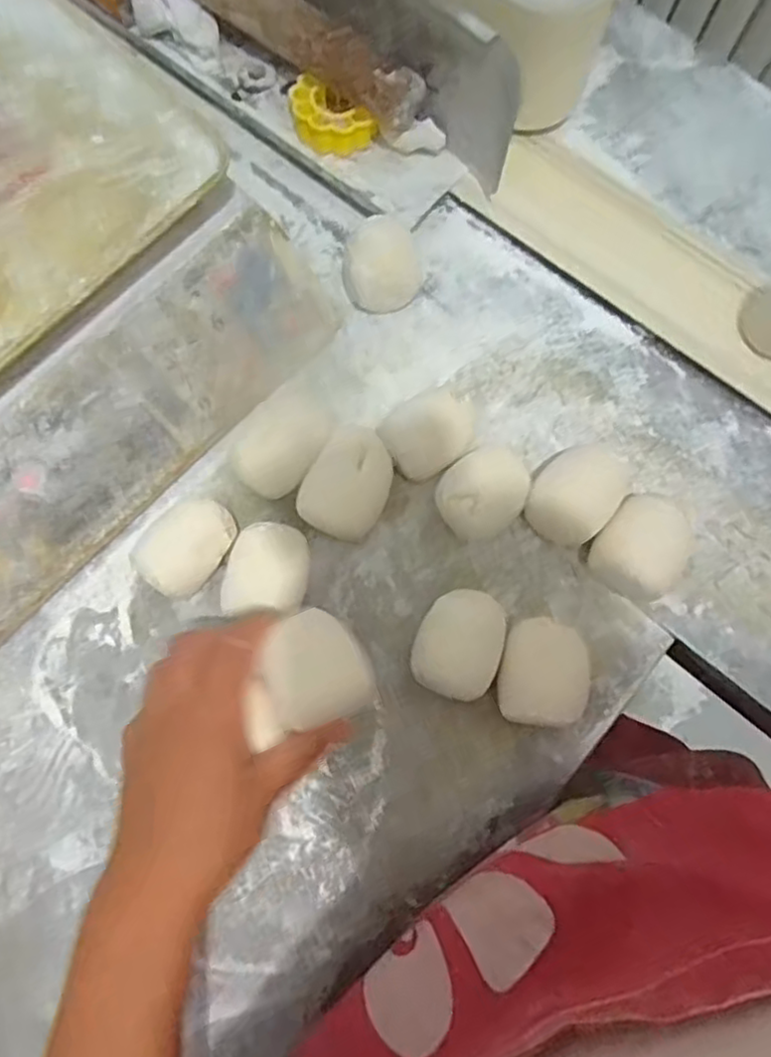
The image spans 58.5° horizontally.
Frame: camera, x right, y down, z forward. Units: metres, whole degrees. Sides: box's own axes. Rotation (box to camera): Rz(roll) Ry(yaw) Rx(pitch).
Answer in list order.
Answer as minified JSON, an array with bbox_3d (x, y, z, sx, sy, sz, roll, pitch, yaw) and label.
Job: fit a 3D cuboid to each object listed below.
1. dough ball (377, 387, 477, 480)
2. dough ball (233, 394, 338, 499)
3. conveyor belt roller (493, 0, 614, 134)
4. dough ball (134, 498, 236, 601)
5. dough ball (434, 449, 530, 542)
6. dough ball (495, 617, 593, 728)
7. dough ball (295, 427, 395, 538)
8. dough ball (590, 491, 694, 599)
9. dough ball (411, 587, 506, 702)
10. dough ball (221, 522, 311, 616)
[{"bbox_3d":[0.025,-0.058,0.440,0.058,0.042,0.046,-25,79,-6],"label":"dough ball"},{"bbox_3d":[-0.062,-0.049,0.432,0.039,0.044,0.063,34,79,7],"label":"dough ball"},{"bbox_3d":[0.107,-0.341,0.479,0.080,0.100,0.076,16,78,3],"label":"conveyor belt roller"},{"bbox_3d":[-0.118,0.012,0.420,0.040,0.045,0.058,38,80,8],"label":"dough ball"},{"bbox_3d":[0.060,-0.019,0.432,0.055,0.043,0.048,-32,79,-7],"label":"dough ball"},{"bbox_3d":[0.094,0.086,0.414,0.049,0.033,0.060,10,77,2],"label":"dough ball"},{"bbox_3d":[-0.023,-0.027,0.430,0.047,0.041,0.063,23,78,5],"label":"dough ball"},{"bbox_3d":[0.157,0.015,0.426,0.061,0.040,0.056,0,77,0],"label":"dough ball"},{"bbox_3d":[0.044,0.070,0.415,0.049,0.038,0.061,23,78,5],"label":"dough ball"},{"bbox_3d":[-0.069,0.025,0.421,0.045,0.041,0.049,-3,77,-1],"label":"dough ball"}]

